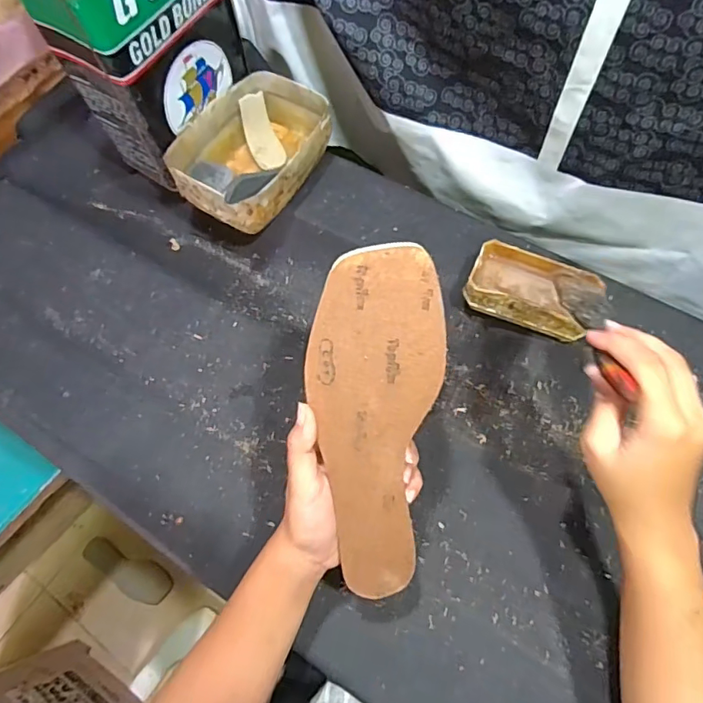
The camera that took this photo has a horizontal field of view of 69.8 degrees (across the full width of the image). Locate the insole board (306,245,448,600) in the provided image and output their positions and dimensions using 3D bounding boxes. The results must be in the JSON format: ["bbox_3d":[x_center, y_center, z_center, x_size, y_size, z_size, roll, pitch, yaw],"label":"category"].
[{"bbox_3d":[0.012,0.054,0.326,0.080,0.012,0.234,4,103,-7],"label":"insole board"}]

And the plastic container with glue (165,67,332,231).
[{"bbox_3d":[-0.108,-0.231,0.580,0.127,0.079,0.190,29,68,14],"label":"plastic container with glue"}]

